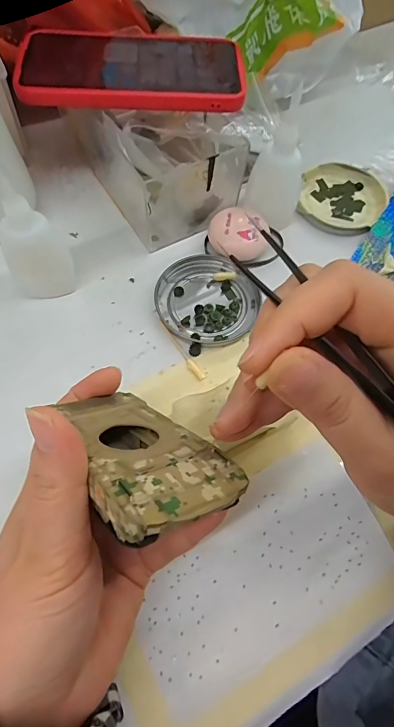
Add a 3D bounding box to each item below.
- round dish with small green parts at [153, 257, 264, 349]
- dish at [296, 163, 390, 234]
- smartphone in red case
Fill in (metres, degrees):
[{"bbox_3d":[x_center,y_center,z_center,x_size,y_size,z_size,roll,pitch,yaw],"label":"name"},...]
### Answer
[{"bbox_3d":[0.008,-0.050,0.319,0.077,0.007,0.075,1,64,-3],"label":"round dish with small green parts"},{"bbox_3d":[0.130,-0.148,0.371,0.073,0.012,0.076,13,64,2],"label":"dish"},{"bbox_3d":[-0.047,-0.224,0.314,0.164,0.010,0.078,-1,69,-3],"label":"smartphone in red case"}]

